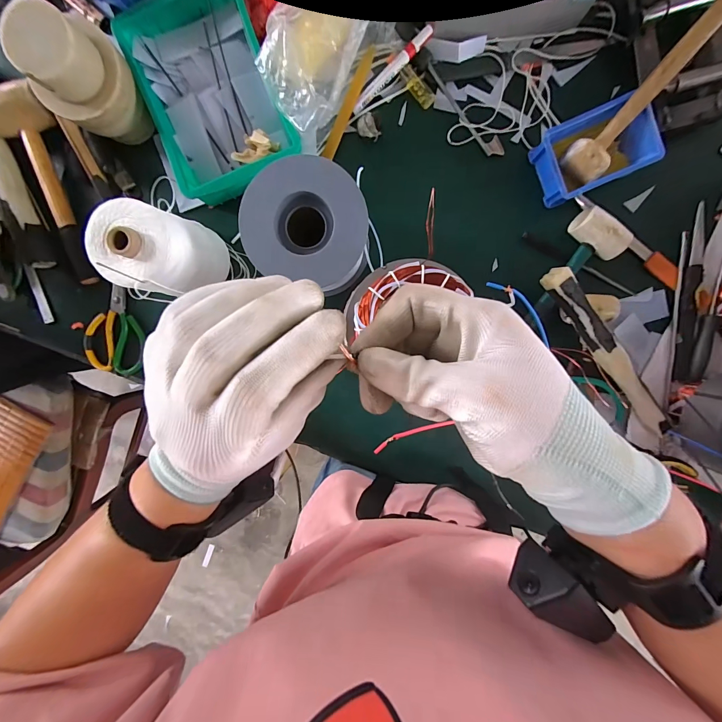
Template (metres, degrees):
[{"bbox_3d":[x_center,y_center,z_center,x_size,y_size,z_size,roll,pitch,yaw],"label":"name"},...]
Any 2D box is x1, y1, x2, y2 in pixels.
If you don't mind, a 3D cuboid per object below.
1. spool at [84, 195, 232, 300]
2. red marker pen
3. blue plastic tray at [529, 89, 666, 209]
[{"bbox_3d":[-0.265,-0.143,0.462,0.103,0.160,0.102,0,97,1],"label":"spool"},{"bbox_3d":[0.045,-0.419,0.485,0.142,0.021,0.018,-41,95,6],"label":"red marker pen"},{"bbox_3d":[0.335,-0.301,0.482,0.150,0.054,0.099,-21,96,4],"label":"blue plastic tray"}]

